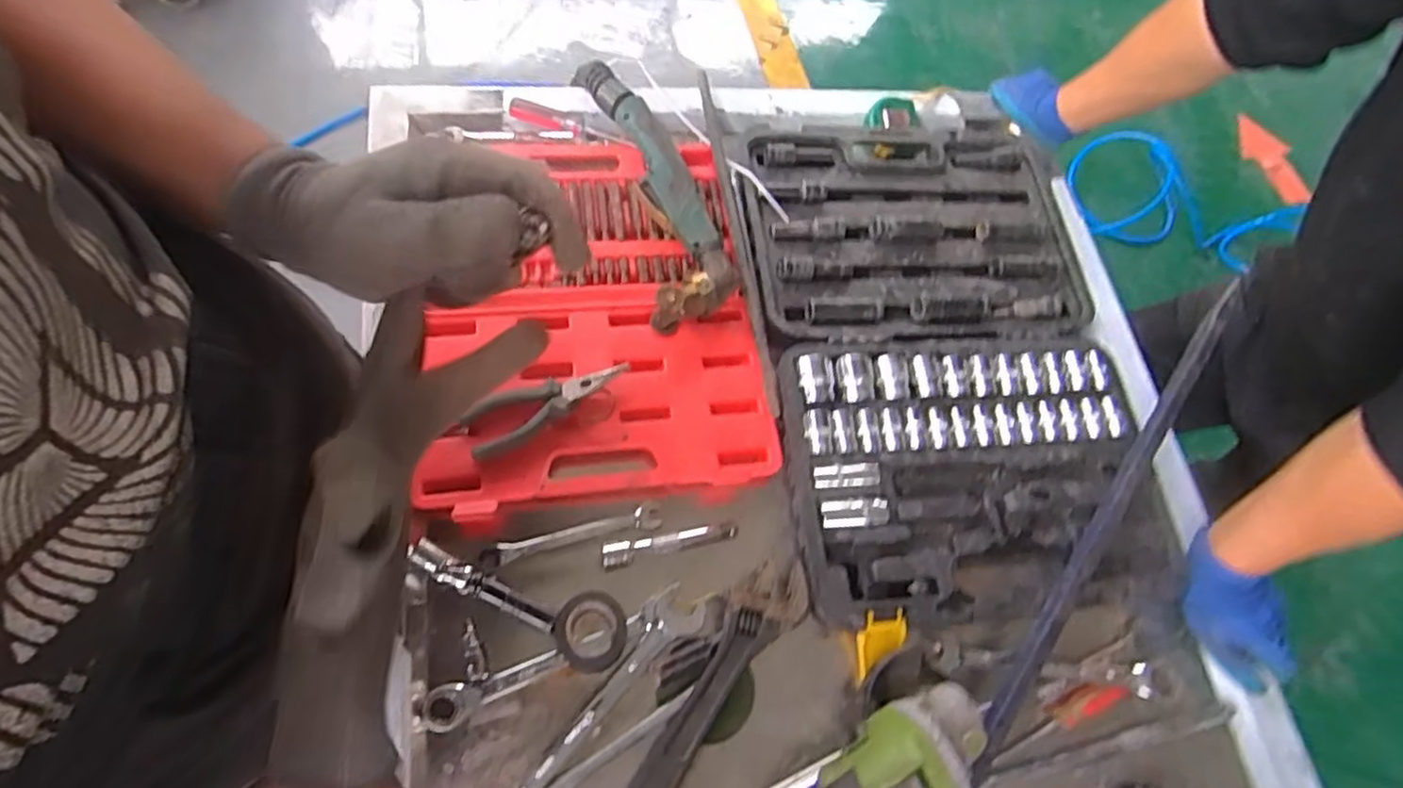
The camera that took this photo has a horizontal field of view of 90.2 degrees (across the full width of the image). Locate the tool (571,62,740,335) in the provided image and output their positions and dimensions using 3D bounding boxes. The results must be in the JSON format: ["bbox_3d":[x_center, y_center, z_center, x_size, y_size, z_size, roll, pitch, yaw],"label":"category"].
[{"bbox_3d":[-0.060,-0.226,0.721,0.087,0.056,0.343,-19,71,-13],"label":"tool"}]

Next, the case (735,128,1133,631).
[{"bbox_3d":[0.228,-0.061,0.705,0.329,0.048,0.544,-5,68,-5],"label":"case"}]

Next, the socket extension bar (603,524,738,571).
[{"bbox_3d":[-0.027,0.132,0.613,0.118,0.018,0.021,-10,69,-7],"label":"socket extension bar"}]

